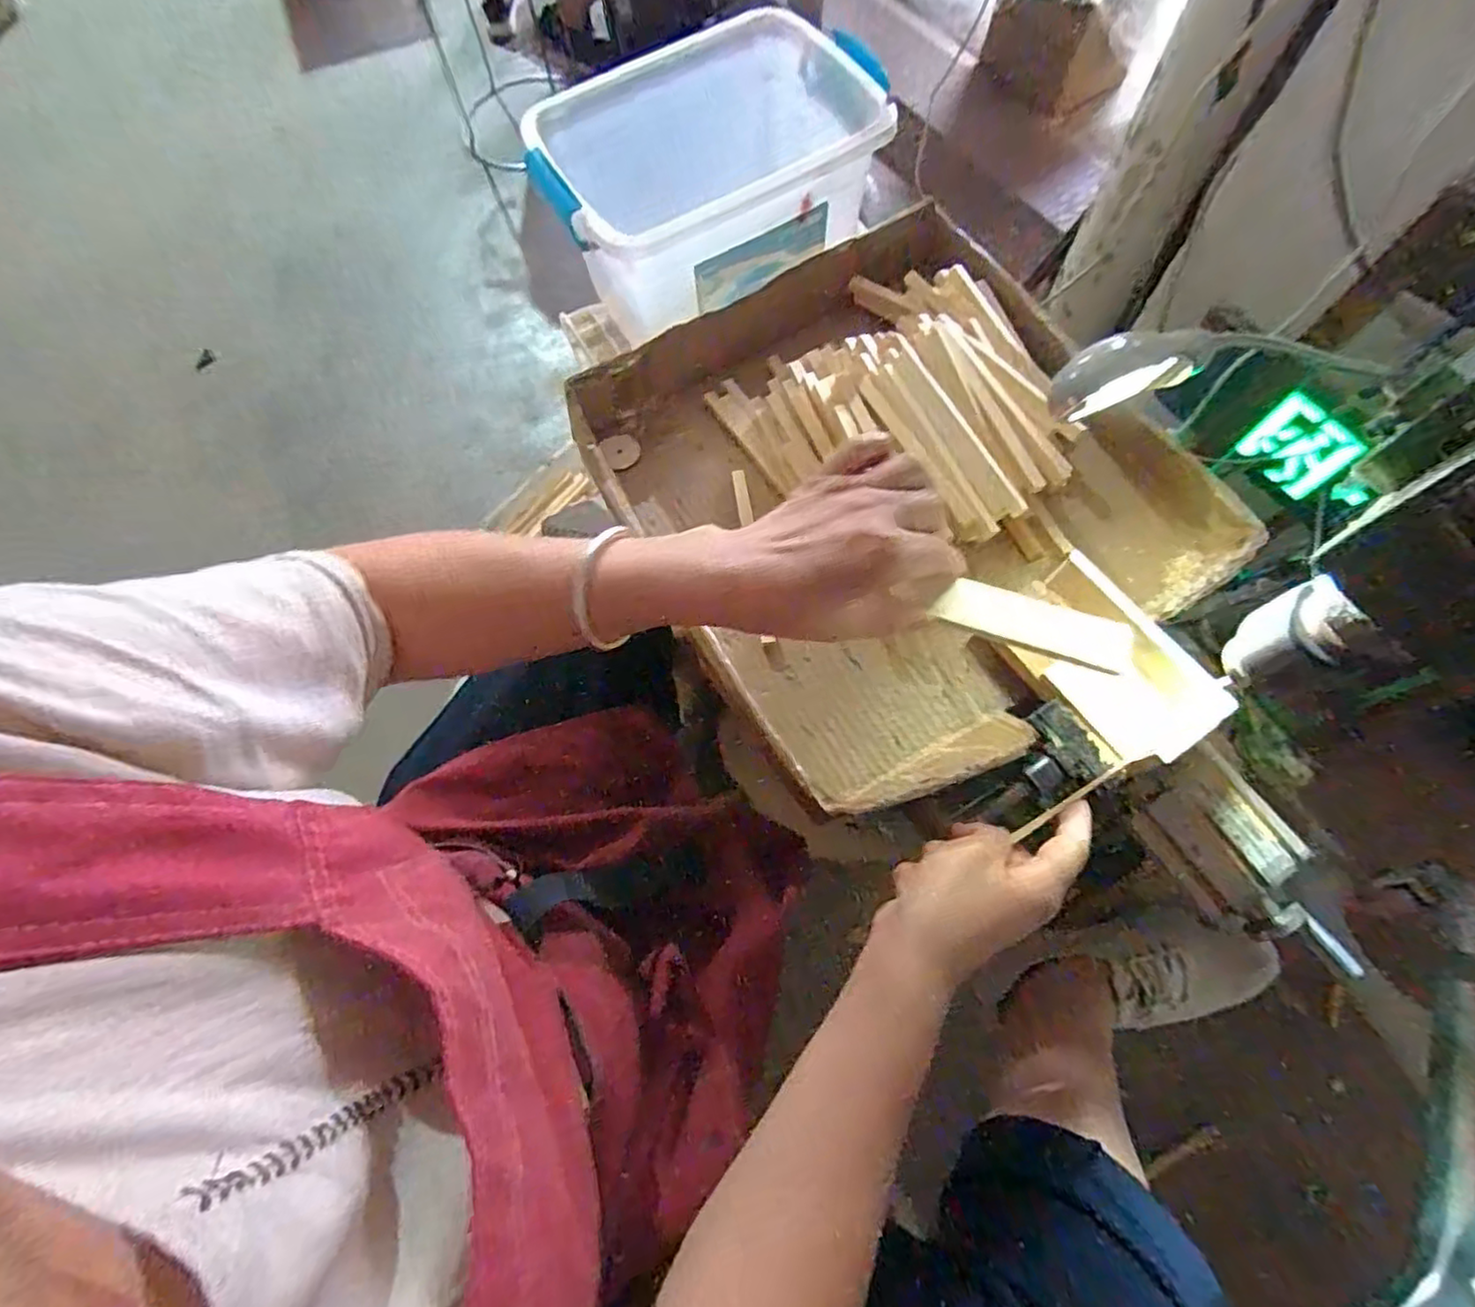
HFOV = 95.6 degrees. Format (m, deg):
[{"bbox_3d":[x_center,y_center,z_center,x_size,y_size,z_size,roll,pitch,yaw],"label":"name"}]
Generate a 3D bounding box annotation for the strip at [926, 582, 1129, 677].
[{"bbox_3d":[0.182,-0.017,0.405,0.115,0.008,0.030,17,94,0],"label":"strip"}]

